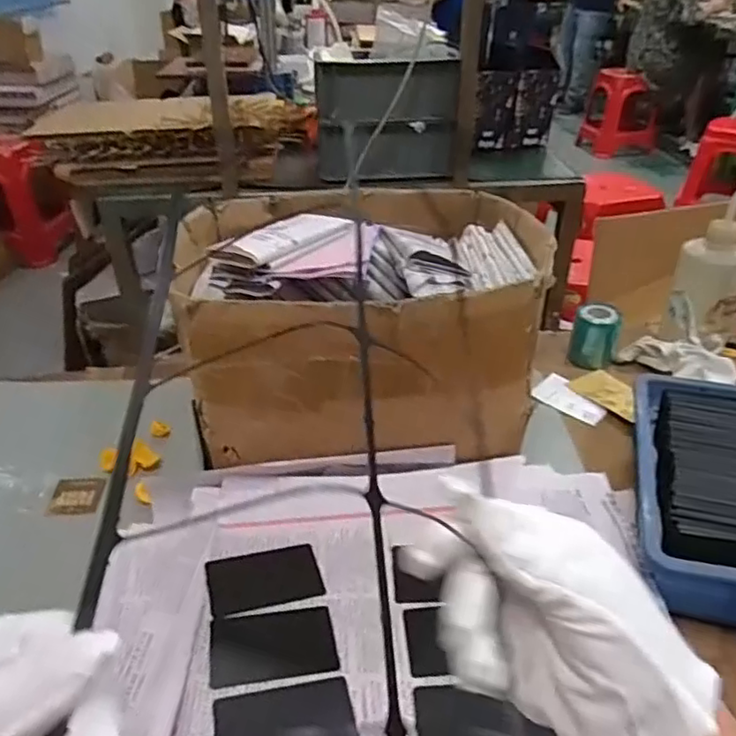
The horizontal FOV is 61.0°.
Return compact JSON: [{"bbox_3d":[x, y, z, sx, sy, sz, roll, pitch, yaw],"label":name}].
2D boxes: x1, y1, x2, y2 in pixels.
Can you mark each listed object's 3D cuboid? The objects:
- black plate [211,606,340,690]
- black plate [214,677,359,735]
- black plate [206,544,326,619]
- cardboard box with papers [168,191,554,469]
[{"bbox_3d":[-0.065,0.193,0.437,0.083,0.004,0.054,-2,30,-14],"label":"black plate"},{"bbox_3d":[-0.050,0.224,0.388,0.084,0.004,0.053,-3,31,-15],"label":"black plate"},{"bbox_3d":[-0.080,0.163,0.487,0.083,0.004,0.054,-7,31,-18],"label":"black plate"},{"bbox_3d":[-0.005,-0.052,0.613,0.327,0.177,0.259,-5,36,-8],"label":"cardboard box with papers"}]

